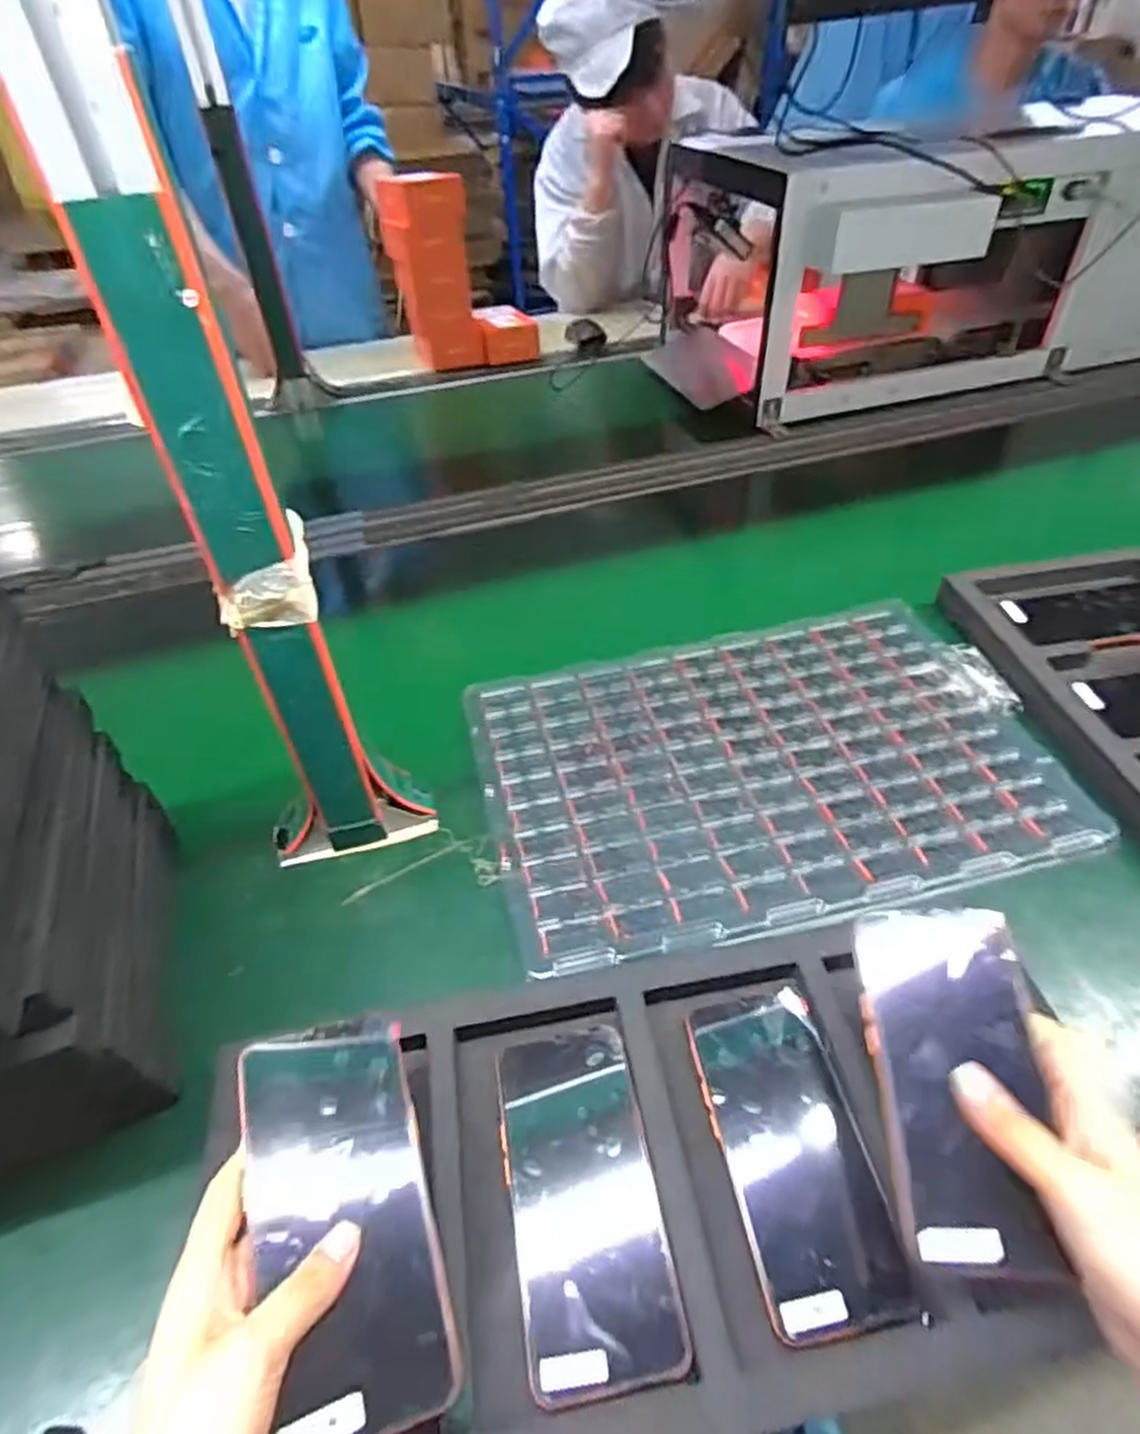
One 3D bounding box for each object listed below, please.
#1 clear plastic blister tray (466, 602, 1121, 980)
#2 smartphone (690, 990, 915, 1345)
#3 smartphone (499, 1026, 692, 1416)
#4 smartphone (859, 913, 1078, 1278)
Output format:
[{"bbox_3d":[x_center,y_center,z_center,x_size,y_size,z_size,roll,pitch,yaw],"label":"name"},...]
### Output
[{"bbox_3d":[0.162,0.026,0.619,0.454,0.022,0.294,-11,44,-7],"label":"clear plastic blister tray"},{"bbox_3d":[0.120,0.230,0.407,0.072,0.014,0.162,-12,45,-2],"label":"smartphone"},{"bbox_3d":[0.007,0.251,0.395,0.076,0.006,0.162,-10,46,-6],"label":"smartphone"},{"bbox_3d":[0.189,0.176,0.367,0.073,0.015,0.155,2,63,9],"label":"smartphone"}]

